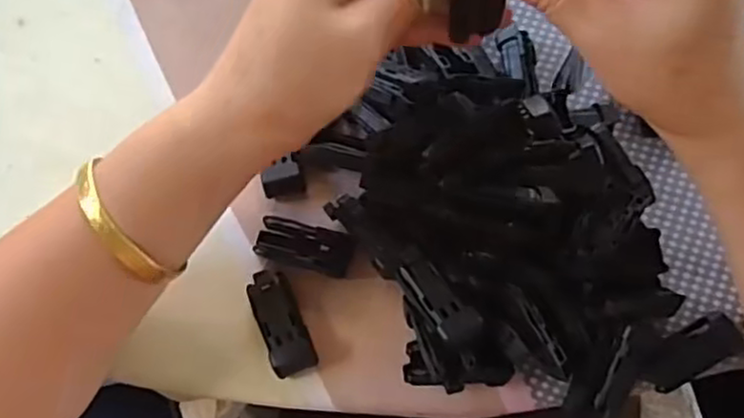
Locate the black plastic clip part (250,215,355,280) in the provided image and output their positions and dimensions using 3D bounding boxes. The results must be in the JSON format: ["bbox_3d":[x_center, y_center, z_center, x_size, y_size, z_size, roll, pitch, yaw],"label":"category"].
[{"bbox_3d":[-0.033,0.018,0.333,0.046,0.012,0.020,14,72,6],"label":"black plastic clip part"}]

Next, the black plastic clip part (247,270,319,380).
[{"bbox_3d":[-0.042,0.053,0.324,0.020,0.010,0.048,-21,72,-6],"label":"black plastic clip part"}]

